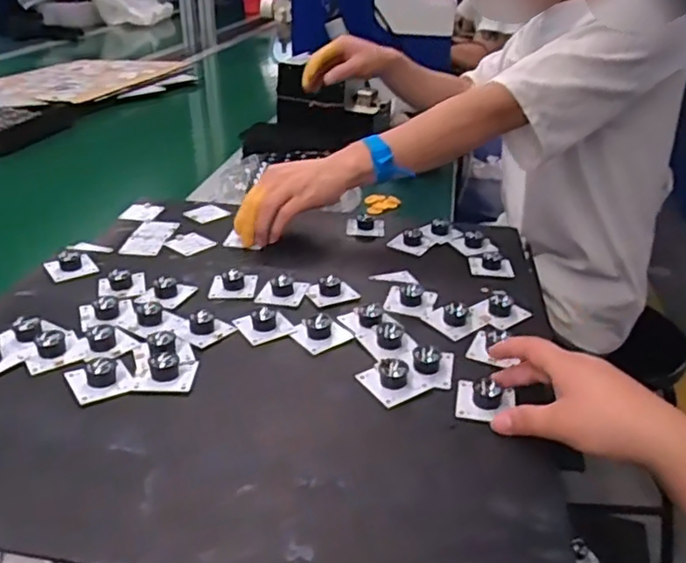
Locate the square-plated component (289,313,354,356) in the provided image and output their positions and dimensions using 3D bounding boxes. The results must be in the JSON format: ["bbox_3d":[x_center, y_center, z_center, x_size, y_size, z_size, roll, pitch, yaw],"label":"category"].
[{"bbox_3d":[-0.018,0.039,0.544,0.041,0.020,0.038,-15,34,-31],"label":"square-plated component"}]

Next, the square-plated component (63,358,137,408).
[{"bbox_3d":[-0.178,0.068,0.475,0.043,0.015,0.042,-14,33,-29],"label":"square-plated component"}]

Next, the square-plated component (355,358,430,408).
[{"bbox_3d":[0.037,0.072,0.488,0.037,0.019,0.042,-16,34,-31],"label":"square-plated component"}]

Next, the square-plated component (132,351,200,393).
[{"bbox_3d":[-0.133,0.065,0.482,0.042,0.018,0.038,0,28,-6],"label":"square-plated component"}]

